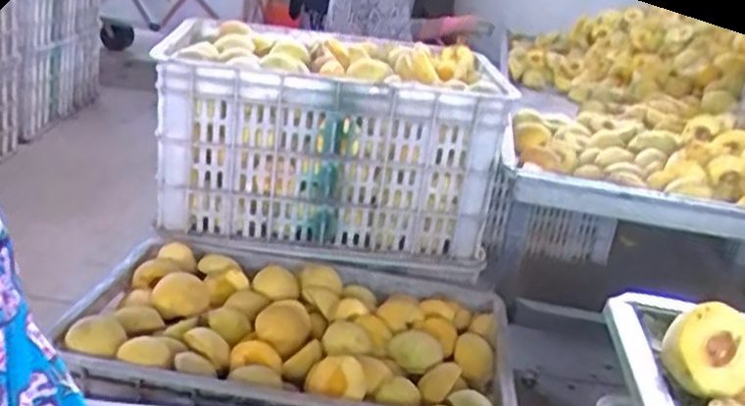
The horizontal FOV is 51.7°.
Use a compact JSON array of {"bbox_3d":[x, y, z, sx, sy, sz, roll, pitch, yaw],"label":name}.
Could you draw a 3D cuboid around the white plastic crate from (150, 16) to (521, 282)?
[{"bbox_3d":[-0.060,-0.096,1.251,0.509,0.284,0.326,7,18,1],"label":"white plastic crate"}]

